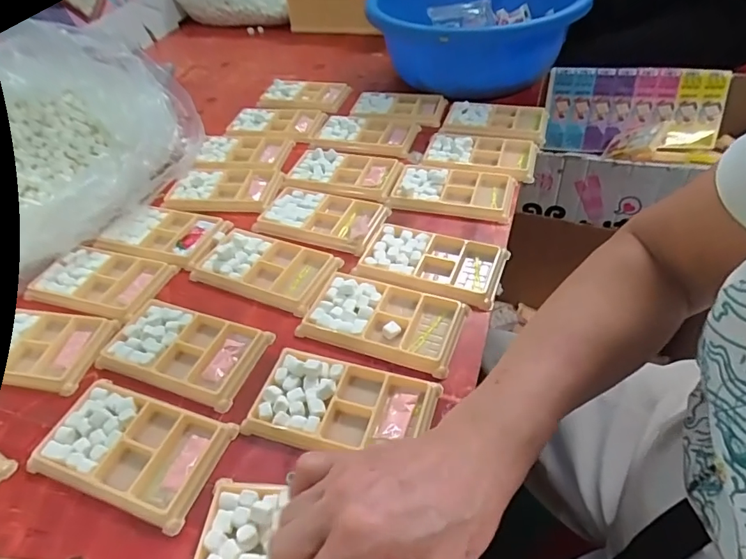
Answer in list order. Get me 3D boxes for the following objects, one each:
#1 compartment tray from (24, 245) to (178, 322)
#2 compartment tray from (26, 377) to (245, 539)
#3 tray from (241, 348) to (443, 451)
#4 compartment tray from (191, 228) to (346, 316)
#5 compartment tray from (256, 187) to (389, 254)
[{"bbox_3d":[-0.277,0.001,0.488,0.131,0.015,0.075,10,48,16],"label":"compartment tray"},{"bbox_3d":[-0.182,0.122,0.356,0.138,0.011,0.077,12,48,18],"label":"compartment tray"},{"bbox_3d":[-0.023,0.095,0.362,0.133,0.015,0.073,9,47,15],"label":"tray"},{"bbox_3d":[-0.107,-0.014,0.481,0.137,0.020,0.079,16,50,21],"label":"compartment tray"},{"bbox_3d":[-0.057,-0.070,0.533,0.135,0.020,0.078,12,48,18],"label":"compartment tray"}]

